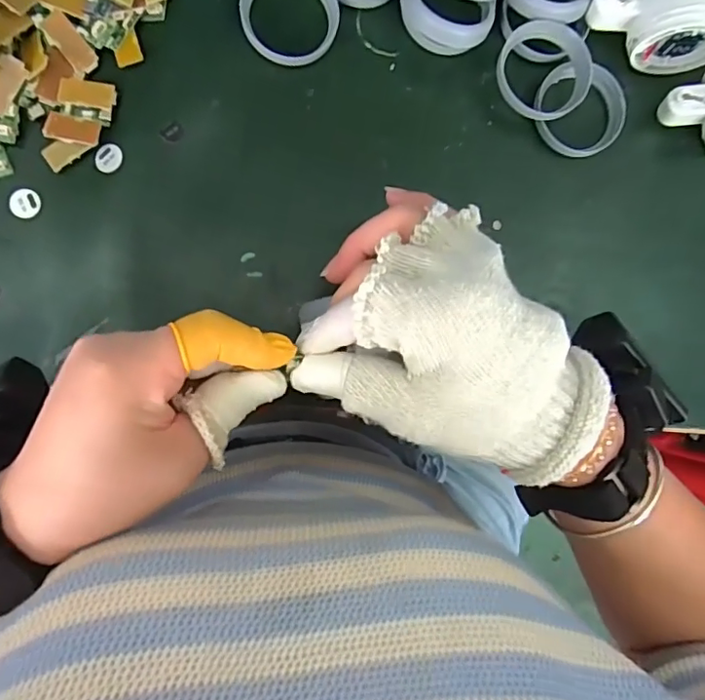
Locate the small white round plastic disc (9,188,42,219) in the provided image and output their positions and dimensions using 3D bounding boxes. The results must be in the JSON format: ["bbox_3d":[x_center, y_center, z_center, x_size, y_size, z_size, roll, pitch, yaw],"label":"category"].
[{"bbox_3d":[-0.192,-0.086,0.315,0.016,0.004,0.017,0,89,-7],"label":"small white round plastic disc"}]

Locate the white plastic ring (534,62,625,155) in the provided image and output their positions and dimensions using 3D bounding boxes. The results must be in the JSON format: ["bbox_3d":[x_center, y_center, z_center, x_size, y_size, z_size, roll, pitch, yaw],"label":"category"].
[{"bbox_3d":[0.148,-0.157,0.352,0.056,0.014,0.055,0,89,-7],"label":"white plastic ring"}]

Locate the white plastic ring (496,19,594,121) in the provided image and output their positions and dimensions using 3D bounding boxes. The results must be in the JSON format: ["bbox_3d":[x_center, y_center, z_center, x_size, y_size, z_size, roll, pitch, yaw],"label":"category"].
[{"bbox_3d":[0.121,-0.176,0.344,0.057,0.012,0.057,1,101,3],"label":"white plastic ring"}]

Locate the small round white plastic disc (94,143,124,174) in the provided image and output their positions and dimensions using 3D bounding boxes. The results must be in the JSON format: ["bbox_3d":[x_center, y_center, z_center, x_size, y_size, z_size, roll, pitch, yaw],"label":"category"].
[{"bbox_3d":[-0.143,-0.112,0.315,0.015,0.004,0.017,41,84,-5],"label":"small round white plastic disc"}]

